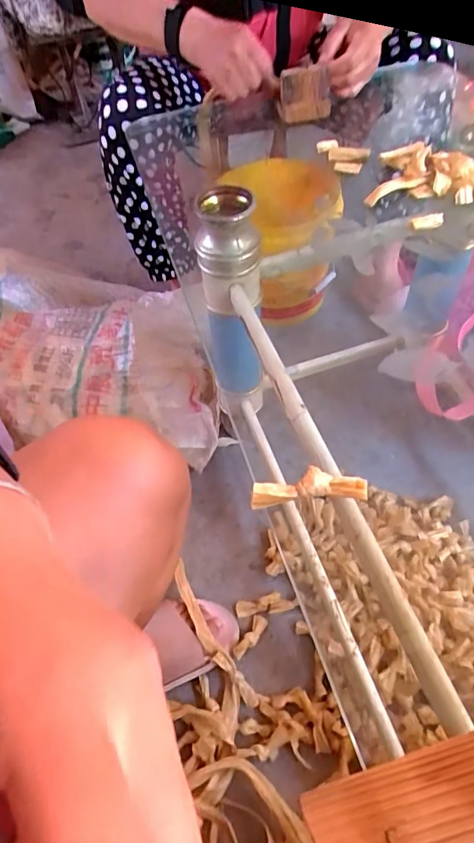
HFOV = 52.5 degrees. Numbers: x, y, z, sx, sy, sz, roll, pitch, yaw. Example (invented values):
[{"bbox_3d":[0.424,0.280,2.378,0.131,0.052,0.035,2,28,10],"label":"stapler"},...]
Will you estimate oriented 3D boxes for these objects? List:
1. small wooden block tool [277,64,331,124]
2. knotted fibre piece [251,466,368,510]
[{"bbox_3d":[0.091,-0.435,0.642,0.075,0.060,0.018,-18,50,-10],"label":"small wooden block tool"},{"bbox_3d":[0.047,0.043,0.318,0.075,0.013,0.018,-5,49,1],"label":"knotted fibre piece"}]

